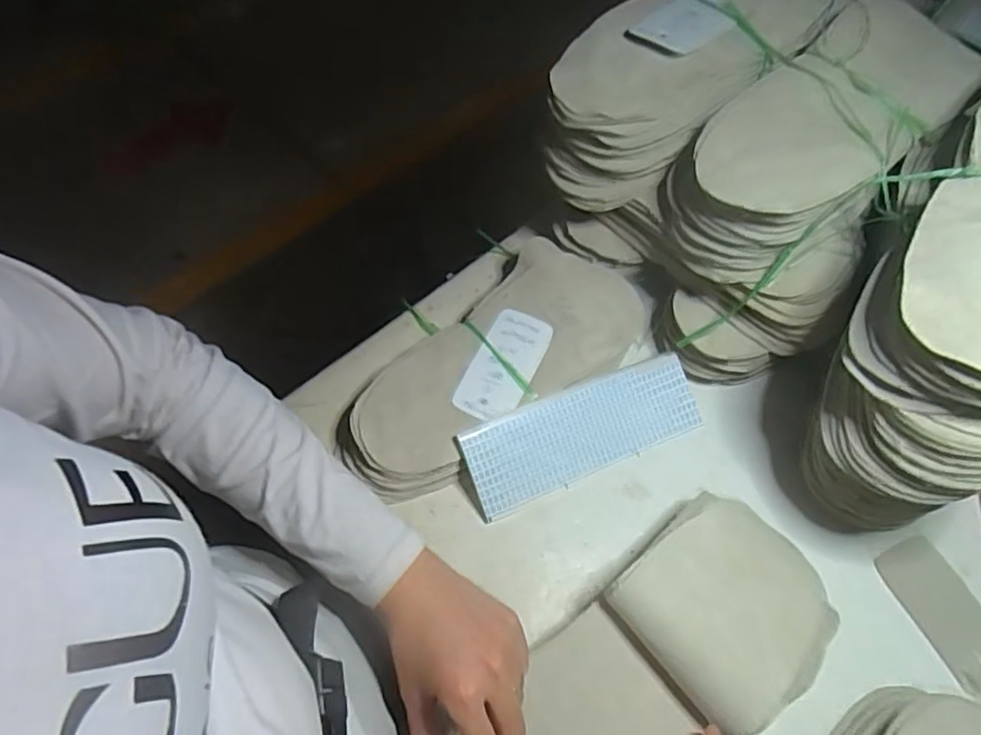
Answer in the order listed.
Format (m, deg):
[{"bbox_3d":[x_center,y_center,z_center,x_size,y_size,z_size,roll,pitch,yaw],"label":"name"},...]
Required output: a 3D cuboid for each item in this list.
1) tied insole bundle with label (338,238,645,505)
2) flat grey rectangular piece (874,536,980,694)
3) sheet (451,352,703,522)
[{"bbox_3d":[0.007,-0.006,0.524,0.272,0.040,0.125,-37,67,-19],"label":"tied insole bundle with label"},{"bbox_3d":[0.335,0.177,0.459,0.049,0.007,0.100,-24,62,-4],"label":"flat grey rectangular piece"},{"bbox_3d":[0.076,0.052,0.508,0.197,0.008,0.073,-22,91,-14],"label":"sheet"}]

